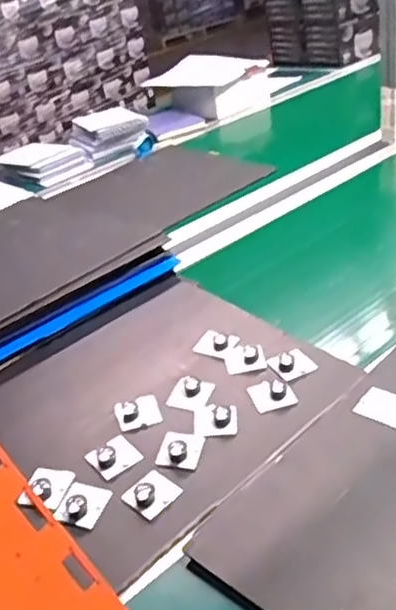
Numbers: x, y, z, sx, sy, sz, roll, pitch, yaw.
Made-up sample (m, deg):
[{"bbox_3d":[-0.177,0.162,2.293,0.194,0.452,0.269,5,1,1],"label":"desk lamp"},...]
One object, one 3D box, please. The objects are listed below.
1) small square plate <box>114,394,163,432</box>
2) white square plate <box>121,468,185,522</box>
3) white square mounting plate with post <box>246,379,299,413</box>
[{"bbox_3d":[-0.072,0.128,0.810,0.052,0.013,0.043,-15,32,-11],"label":"small square plate"},{"bbox_3d":[-0.046,0.197,0.707,0.041,0.017,0.051,20,41,38],"label":"white square plate"},{"bbox_3d":[0.091,0.107,0.820,0.050,0.019,0.044,-13,32,-8],"label":"white square mounting plate with post"}]

